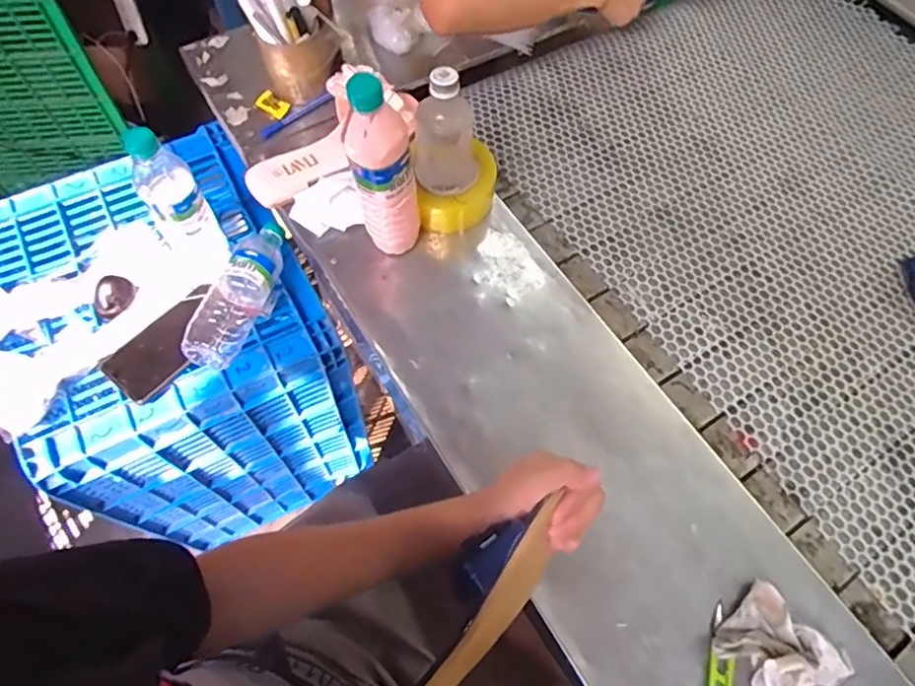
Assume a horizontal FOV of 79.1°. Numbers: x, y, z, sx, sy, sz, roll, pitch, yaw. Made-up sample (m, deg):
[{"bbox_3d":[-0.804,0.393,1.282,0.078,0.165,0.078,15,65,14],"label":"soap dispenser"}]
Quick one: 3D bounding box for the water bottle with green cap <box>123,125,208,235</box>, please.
[{"bbox_3d":[-0.354,-0.185,0.687,0.063,0.188,0.075,-26,67,-14],"label":"water bottle with green cap"}]

